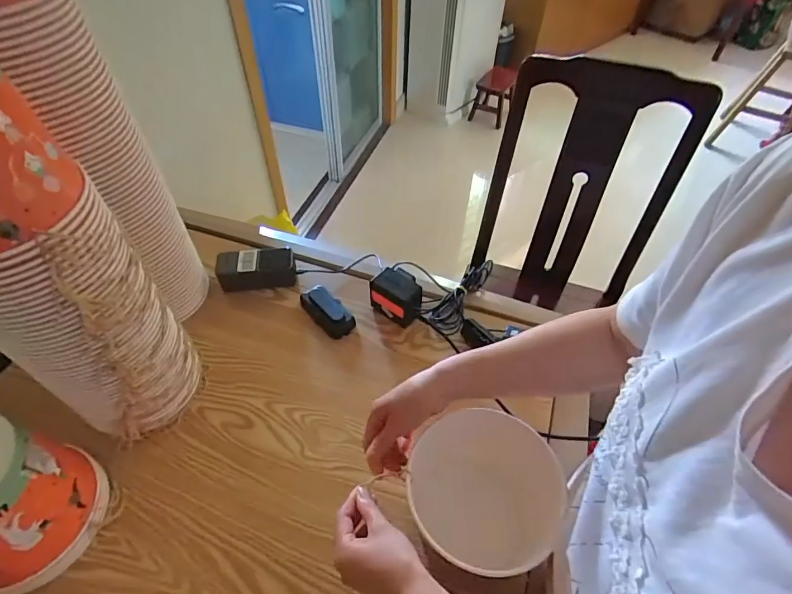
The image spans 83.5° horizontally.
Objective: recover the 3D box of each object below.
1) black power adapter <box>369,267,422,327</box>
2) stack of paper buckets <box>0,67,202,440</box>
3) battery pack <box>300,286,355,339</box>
[{"bbox_3d":[0.005,0.001,0.738,0.088,0.082,0.055,34,57,24],"label":"black power adapter"},{"bbox_3d":[-0.349,-0.005,0.473,0.128,0.474,0.142,1,50,-1],"label":"stack of paper buckets"},{"bbox_3d":[-0.117,0.020,0.753,0.053,0.039,0.110,-34,58,-27],"label":"battery pack"}]

